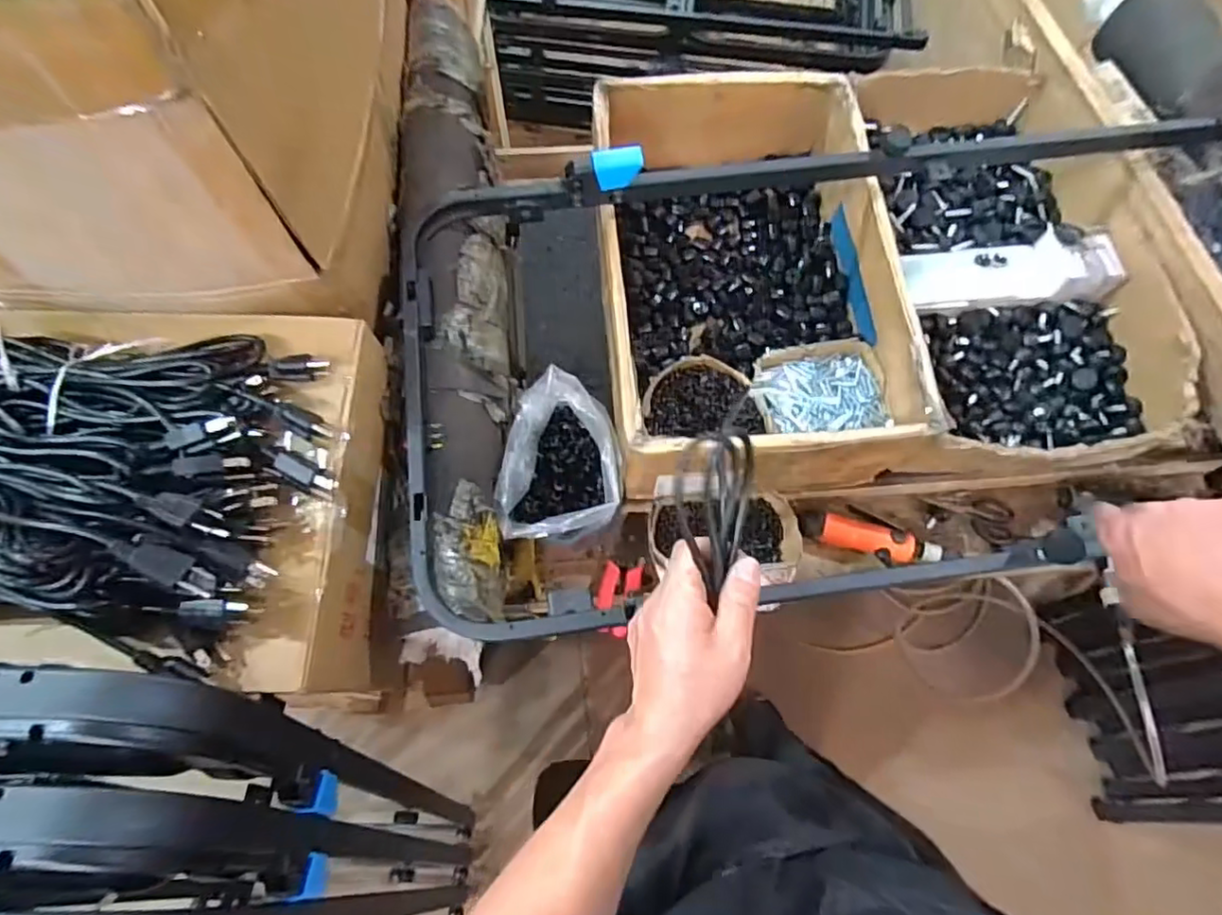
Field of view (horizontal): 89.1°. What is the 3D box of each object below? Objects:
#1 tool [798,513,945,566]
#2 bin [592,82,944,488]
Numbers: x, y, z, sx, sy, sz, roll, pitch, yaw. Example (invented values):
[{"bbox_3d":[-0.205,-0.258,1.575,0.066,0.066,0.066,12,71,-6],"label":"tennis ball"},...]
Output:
[{"bbox_3d":[0.335,0.109,0.814,0.175,0.039,0.048,17,71,5],"label":"tool"},{"bbox_3d":[0.173,-0.234,0.810,0.348,0.160,0.531,-2,71,-1],"label":"bin"}]

